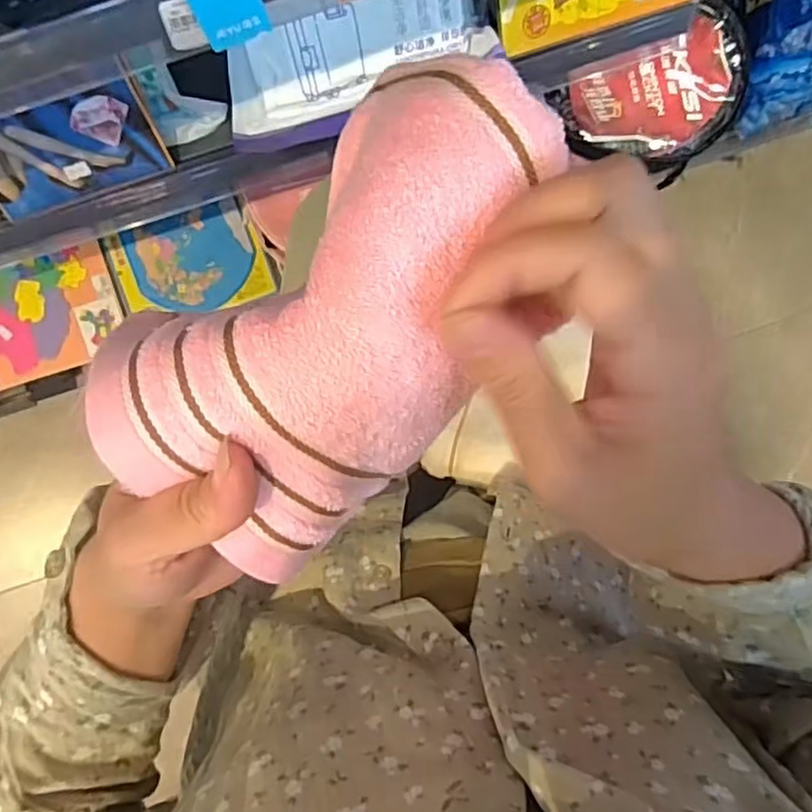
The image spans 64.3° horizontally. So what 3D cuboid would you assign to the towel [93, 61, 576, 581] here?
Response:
[{"bbox_3d":[-0.016,-0.017,0.198,0.154,0.060,0.095,-40,94,0],"label":"towel"}]

